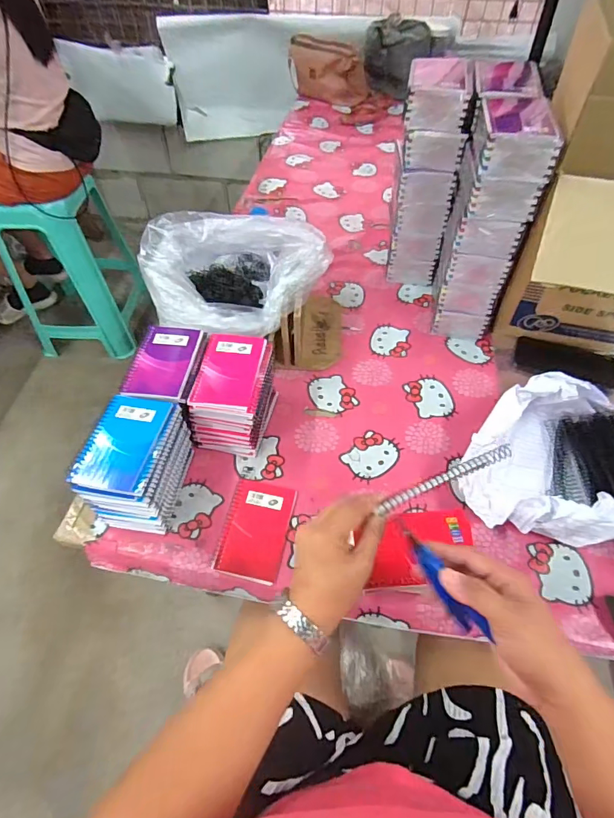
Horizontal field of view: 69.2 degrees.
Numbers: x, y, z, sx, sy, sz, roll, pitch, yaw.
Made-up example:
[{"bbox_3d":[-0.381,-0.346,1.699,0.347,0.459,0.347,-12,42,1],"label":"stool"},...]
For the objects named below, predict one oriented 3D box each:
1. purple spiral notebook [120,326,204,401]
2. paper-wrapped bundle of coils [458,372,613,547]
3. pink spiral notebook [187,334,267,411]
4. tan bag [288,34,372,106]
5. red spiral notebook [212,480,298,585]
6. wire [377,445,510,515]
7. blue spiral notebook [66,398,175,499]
[{"bbox_3d":[-0.208,-0.069,0.639,0.087,0.013,0.138,6,54,4],"label":"purple spiral notebook"},{"bbox_3d":[0.359,0.059,0.613,0.272,0.114,0.221,6,55,5],"label":"paper-wrapped bundle of coils"},{"bbox_3d":[-0.111,-0.058,0.632,0.084,0.010,0.132,7,55,5],"label":"pink spiral notebook"},{"bbox_3d":[0.063,-1.042,1.373,0.260,0.137,0.086,10,55,7],"label":"tan bag"},{"bbox_3d":[-0.069,0.162,0.607,0.086,0.009,0.133,10,55,7],"label":"red spiral notebook"},{"bbox_3d":[0.134,0.064,0.422,0.145,0.007,0.013,-21,57,-14],"label":"wire"},{"bbox_3d":[-0.230,0.041,0.560,0.086,0.019,0.136,8,55,6],"label":"blue spiral notebook"}]

